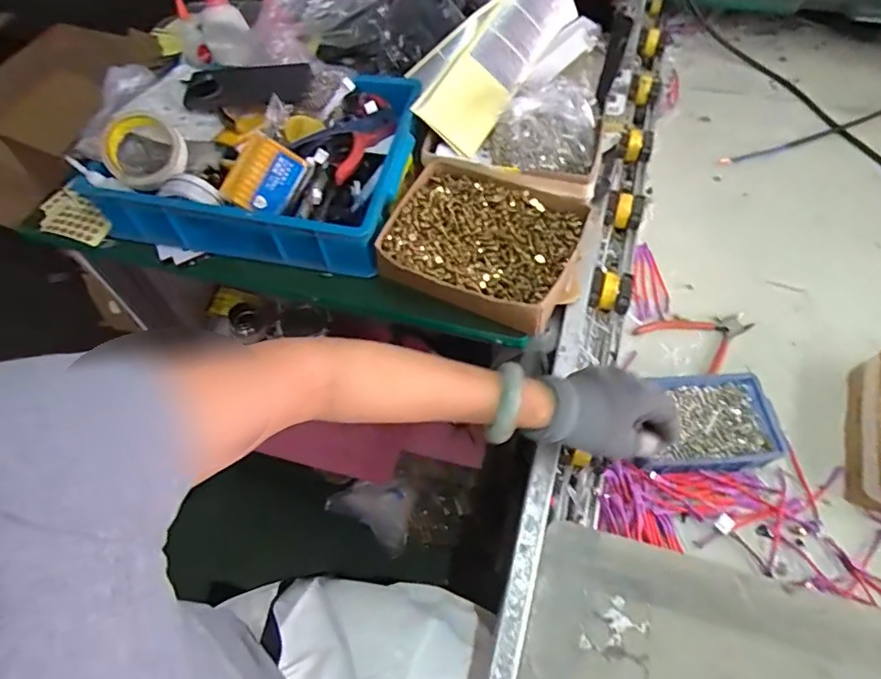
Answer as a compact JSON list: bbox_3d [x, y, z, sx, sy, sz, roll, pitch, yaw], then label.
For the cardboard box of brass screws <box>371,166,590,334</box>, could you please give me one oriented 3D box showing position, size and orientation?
[{"bbox_3d":[0.052,-0.113,0.634,0.216,0.059,0.189,13,59,11],"label":"cardboard box of brass screws"}]

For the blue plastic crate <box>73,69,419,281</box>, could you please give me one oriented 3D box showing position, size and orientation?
[{"bbox_3d":[-0.219,-0.232,0.705,0.359,0.102,0.266,10,58,10],"label":"blue plastic crate"}]

